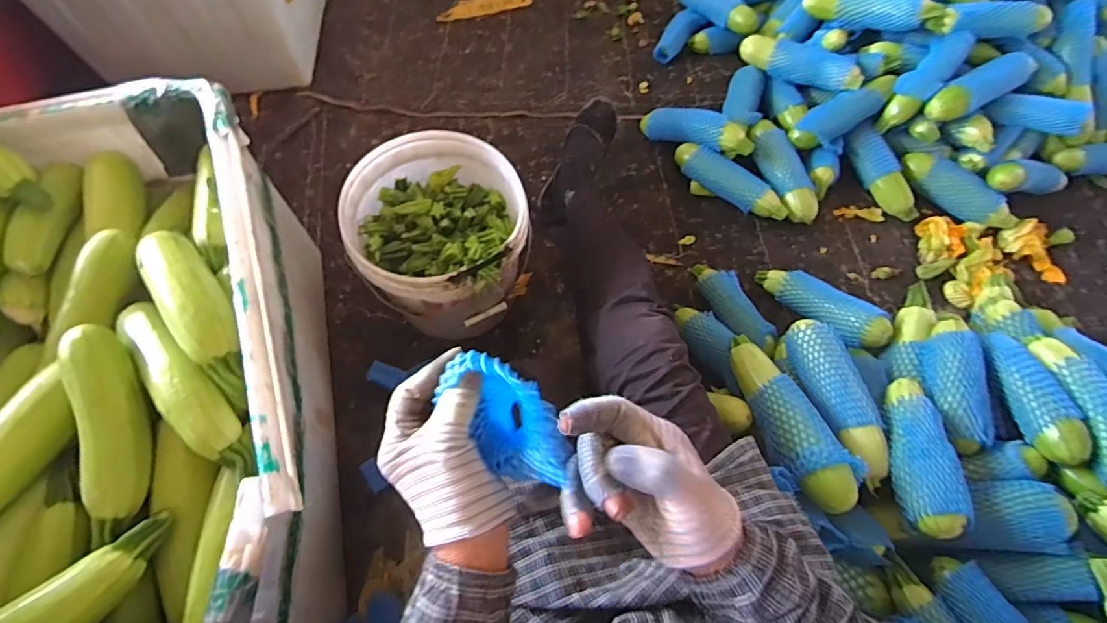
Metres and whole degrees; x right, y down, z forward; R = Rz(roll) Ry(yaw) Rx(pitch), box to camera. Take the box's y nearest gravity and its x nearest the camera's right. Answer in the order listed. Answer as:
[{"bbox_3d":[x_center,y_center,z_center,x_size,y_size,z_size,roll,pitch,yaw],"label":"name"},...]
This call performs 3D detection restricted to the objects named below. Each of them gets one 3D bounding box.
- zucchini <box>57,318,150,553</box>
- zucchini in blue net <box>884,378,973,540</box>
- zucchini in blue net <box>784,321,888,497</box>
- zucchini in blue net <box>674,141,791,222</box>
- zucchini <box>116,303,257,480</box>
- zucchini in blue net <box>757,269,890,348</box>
[{"bbox_3d":[-0.428,0.111,0.489,0.056,0.043,0.203,-13,83,-9],"label":"zucchini"},{"bbox_3d":[0.473,0.178,0.658,0.069,0.053,0.213,16,49,4],"label":"zucchini in blue net"},{"bbox_3d":[0.402,0.122,0.716,0.071,0.059,0.248,-9,66,-7],"label":"zucchini in blue net"},{"bbox_3d":[0.349,-0.255,1.020,0.249,0.058,0.051,38,69,14],"label":"zucchini in blue net"},{"bbox_3d":[-0.377,0.067,0.509,0.051,0.045,0.242,-41,74,-19],"label":"zucchini"},{"bbox_3d":[0.459,-0.017,0.878,0.061,0.052,0.232,-33,45,-17],"label":"zucchini in blue net"}]

